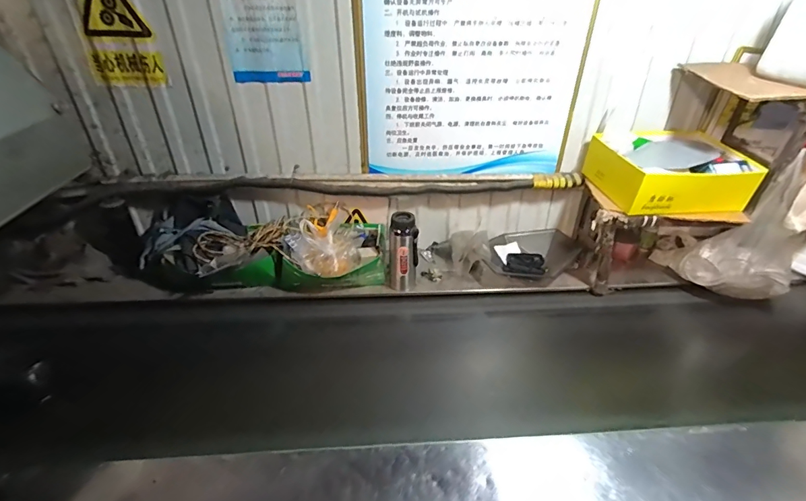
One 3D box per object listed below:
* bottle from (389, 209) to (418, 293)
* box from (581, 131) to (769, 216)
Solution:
[{"bbox_3d":[0.001,0.006,1.199,0.082,0.235,0.065,-2,34,-2],"label":"bottle"},{"bbox_3d":[0.713,-0.219,1.123,0.328,0.133,0.261,-3,34,-4],"label":"box"}]

